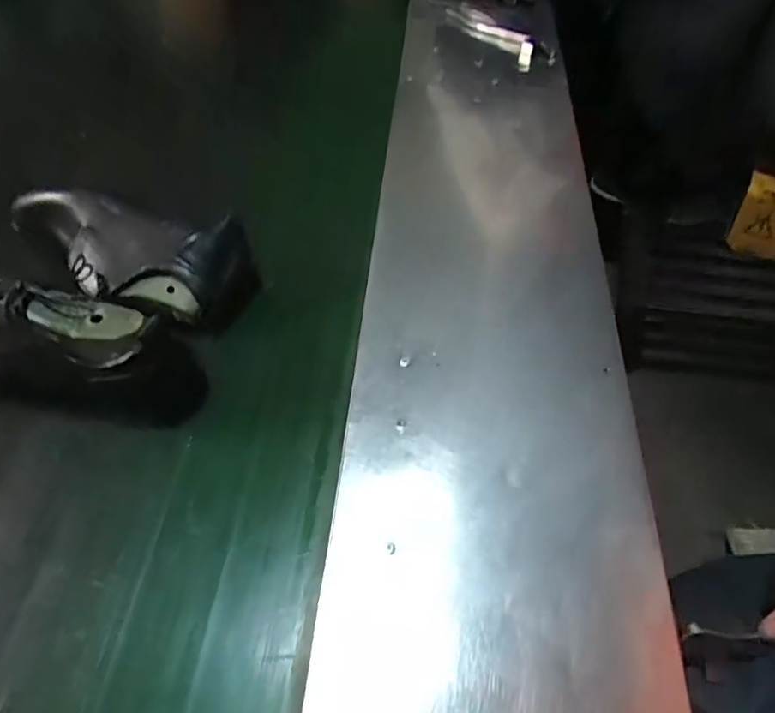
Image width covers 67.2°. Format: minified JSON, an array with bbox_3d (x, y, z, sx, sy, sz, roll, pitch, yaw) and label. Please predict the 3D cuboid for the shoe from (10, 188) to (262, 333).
[{"bbox_3d":[-0.252,-0.087,0.558,0.249,0.090,0.091,11,54,10],"label":"shoe"}]

